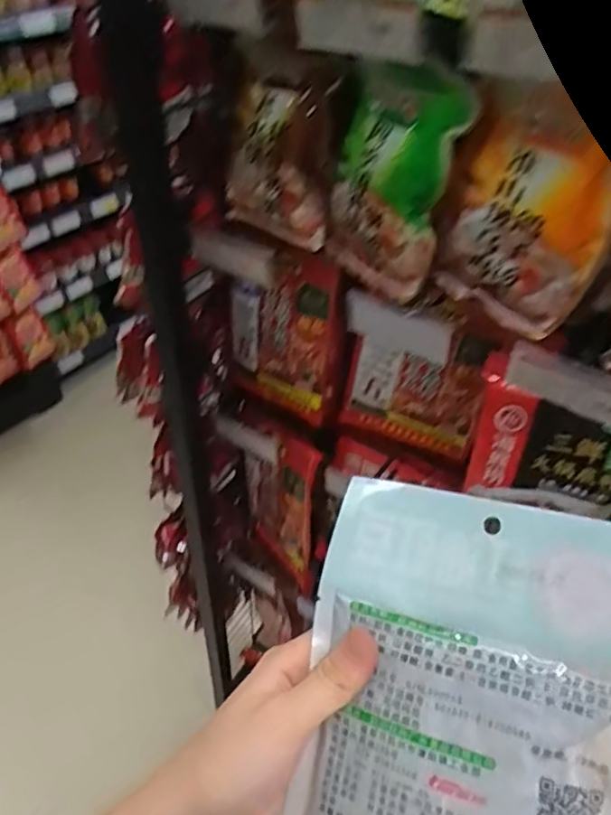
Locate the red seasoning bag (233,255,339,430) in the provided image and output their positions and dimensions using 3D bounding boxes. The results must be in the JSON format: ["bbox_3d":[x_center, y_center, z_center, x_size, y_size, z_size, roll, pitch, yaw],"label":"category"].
[{"bbox_3d":[-0.022,-0.087,0.761,0.129,0.204,0.042,18,44,18],"label":"red seasoning bag"}]

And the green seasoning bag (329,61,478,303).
[{"bbox_3d":[0.080,-0.207,0.578,0.049,0.191,0.113,-26,48,-28],"label":"green seasoning bag"}]

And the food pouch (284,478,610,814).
[{"bbox_3d":[0.065,0.136,0.268,0.139,0.189,0.014,9,-3,24],"label":"food pouch"}]

